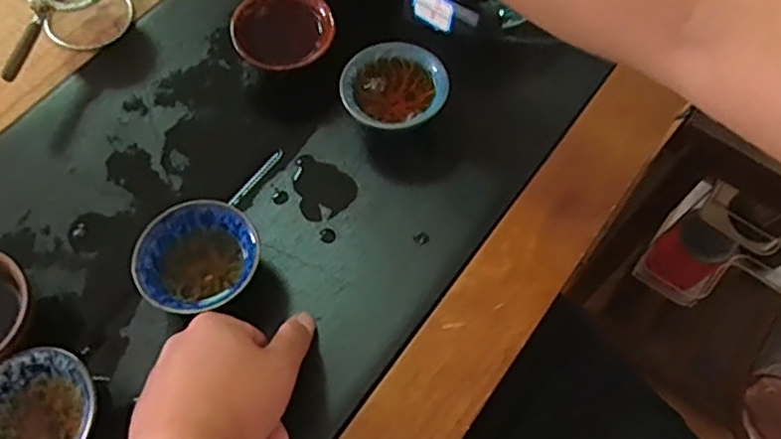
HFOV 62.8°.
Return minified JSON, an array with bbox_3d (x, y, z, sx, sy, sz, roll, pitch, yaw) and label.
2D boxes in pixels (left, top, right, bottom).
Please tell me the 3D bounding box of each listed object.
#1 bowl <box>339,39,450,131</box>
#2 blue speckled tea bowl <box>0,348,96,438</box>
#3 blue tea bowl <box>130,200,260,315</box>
[{"bbox_3d":[0.002,-0.102,0.530,0.082,0.050,0.075,1,66,-2],"label":"bowl"},{"bbox_3d":[-0.227,0.130,0.412,0.080,0.041,0.083,1,66,-2],"label":"blue speckled tea bowl"},{"bbox_3d":[-0.137,0.031,0.464,0.083,0.045,0.084,1,66,-2],"label":"blue tea bowl"}]

